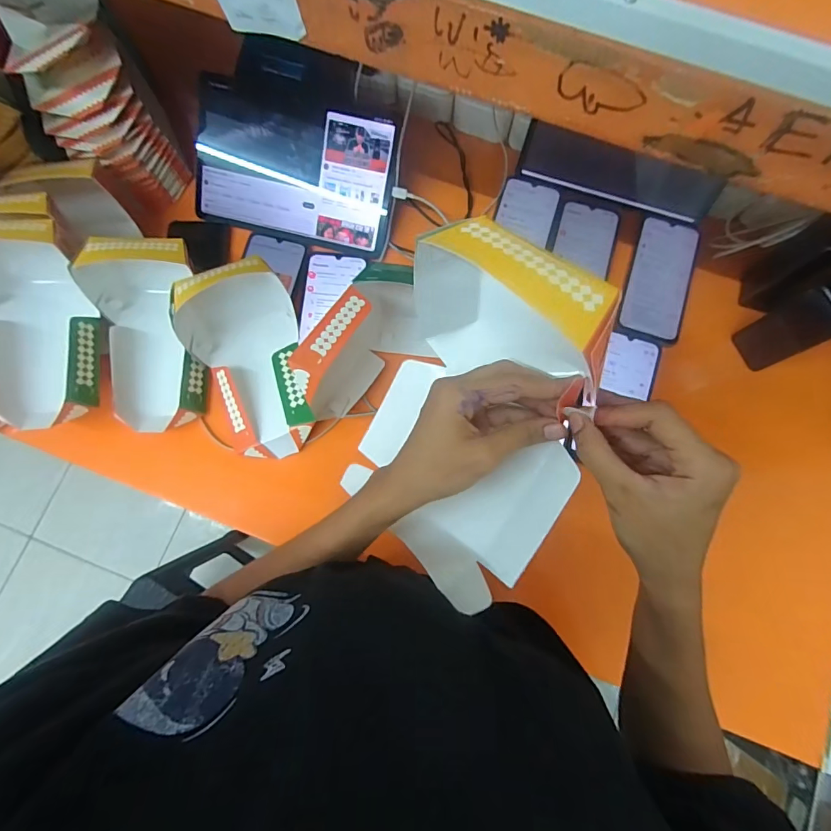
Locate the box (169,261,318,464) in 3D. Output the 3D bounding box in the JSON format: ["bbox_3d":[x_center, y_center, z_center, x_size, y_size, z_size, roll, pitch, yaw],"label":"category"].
[{"bbox_3d":[-0.191,-0.052,0.493,0.123,0.082,0.214,-15,96,-4],"label":"box"}]

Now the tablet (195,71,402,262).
[{"bbox_3d":[-0.153,-0.308,0.549,0.256,0.011,0.159,14,109,2],"label":"tablet"}]

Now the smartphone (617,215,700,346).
[{"bbox_3d":[0.319,-0.179,0.565,0.077,0.010,0.173,17,79,2],"label":"smartphone"}]

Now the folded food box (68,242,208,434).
[{"bbox_3d":[-0.308,-0.088,0.508,0.109,0.113,0.210,-7,98,-2],"label":"folded food box"}]

